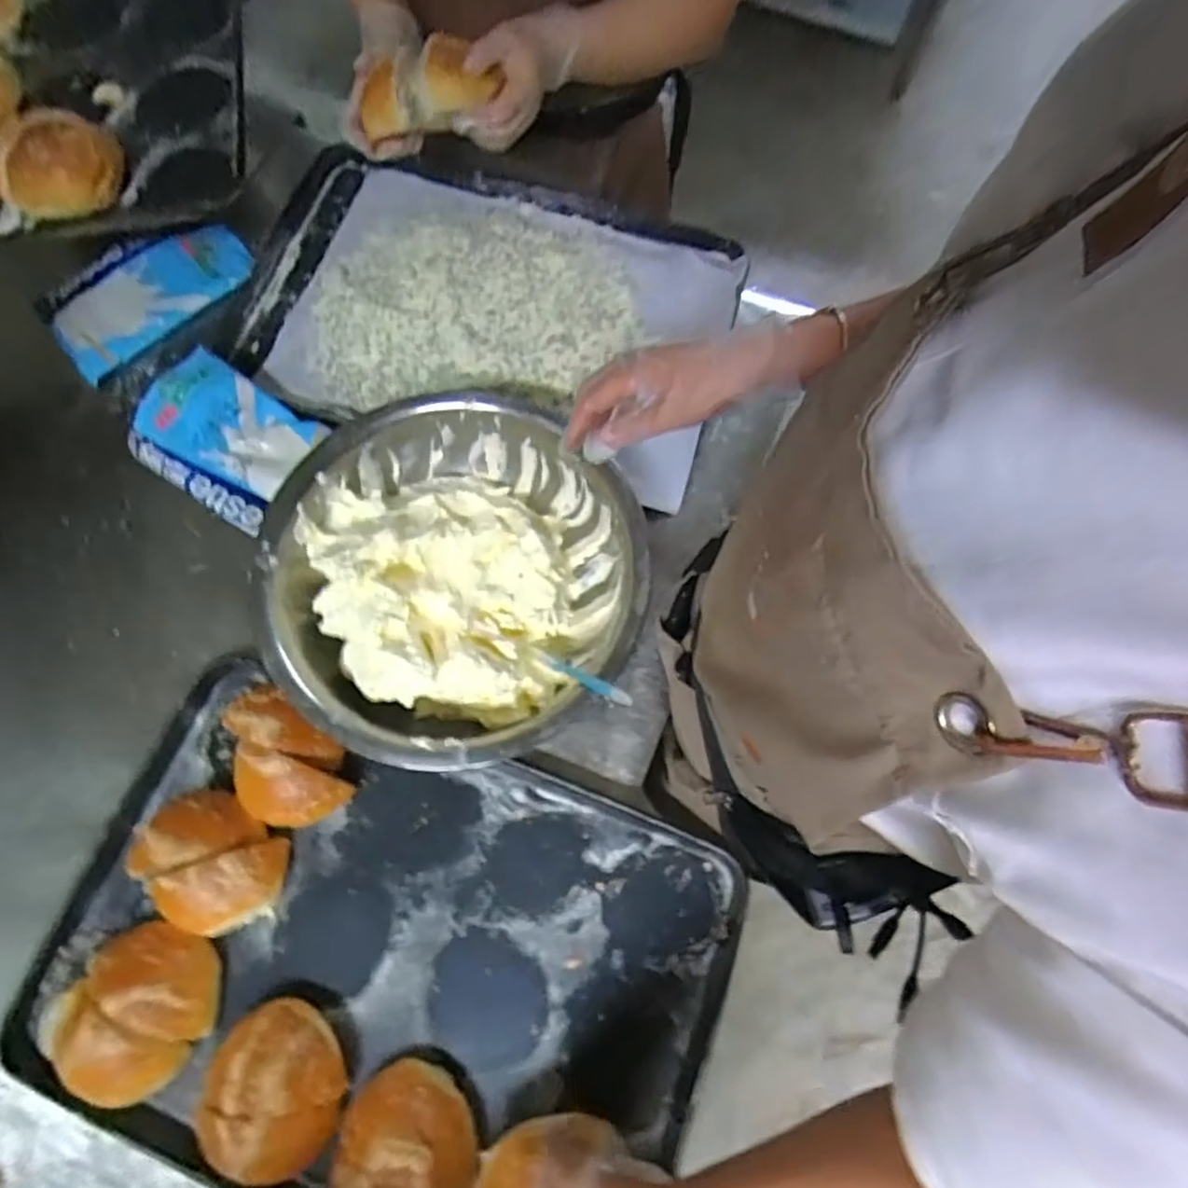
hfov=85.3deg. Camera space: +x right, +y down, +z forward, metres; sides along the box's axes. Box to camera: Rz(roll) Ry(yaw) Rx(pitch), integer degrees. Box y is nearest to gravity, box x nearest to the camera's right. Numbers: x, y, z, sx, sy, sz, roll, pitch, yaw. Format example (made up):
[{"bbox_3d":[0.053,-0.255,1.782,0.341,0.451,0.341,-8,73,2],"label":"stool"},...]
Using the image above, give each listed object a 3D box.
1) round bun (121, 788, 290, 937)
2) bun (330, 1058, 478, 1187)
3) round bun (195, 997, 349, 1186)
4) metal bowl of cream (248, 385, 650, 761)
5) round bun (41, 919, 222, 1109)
[{"bbox_3d":[-0.365,0.253,0.611,0.136,0.066,0.104,34,75,10],"label":"round bun"},{"bbox_3d":[-0.155,0.469,0.532,0.113,0.060,0.127,1,72,0],"label":"bun"},{"bbox_3d":[-0.272,0.424,0.549,0.114,0.073,0.116,0,71,0],"label":"round bun"},{"bbox_3d":[-0.133,-0.010,0.660,0.351,0.110,0.360,1,69,-3],"label":"metal bowl of cream"},{"bbox_3d":[-0.412,0.372,0.576,0.128,0.064,0.142,41,76,12],"label":"round bun"}]

